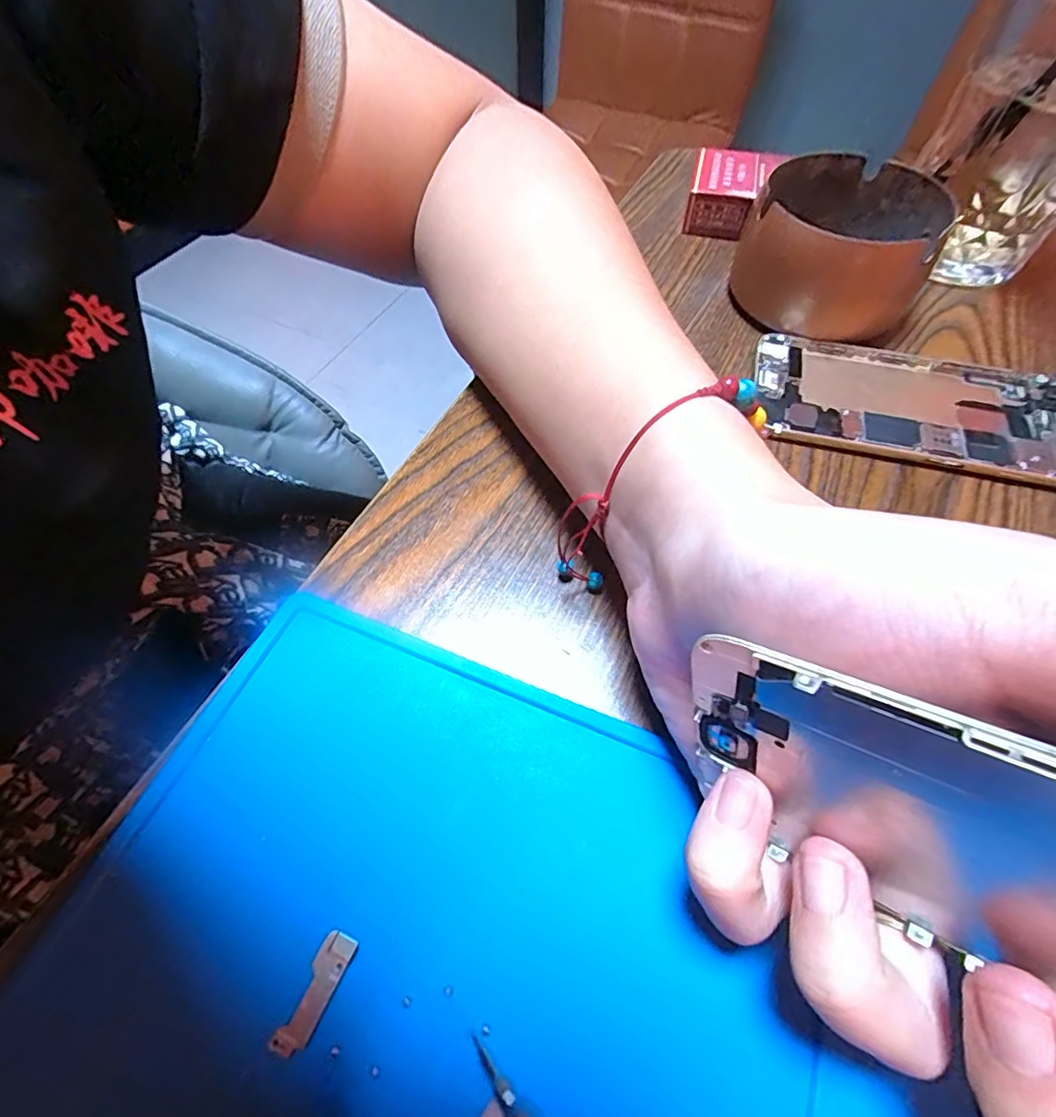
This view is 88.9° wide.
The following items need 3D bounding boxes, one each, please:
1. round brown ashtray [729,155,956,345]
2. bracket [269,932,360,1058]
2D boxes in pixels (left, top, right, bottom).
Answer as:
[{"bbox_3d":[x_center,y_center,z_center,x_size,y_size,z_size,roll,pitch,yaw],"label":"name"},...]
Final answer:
[{"bbox_3d":[0.149,-0.151,0.265,0.084,0.048,0.090,23,62,14],"label":"round brown ashtray"},{"bbox_3d":[-0.052,0.107,0.133,0.008,0.004,0.025,22,61,13],"label":"bracket"}]

